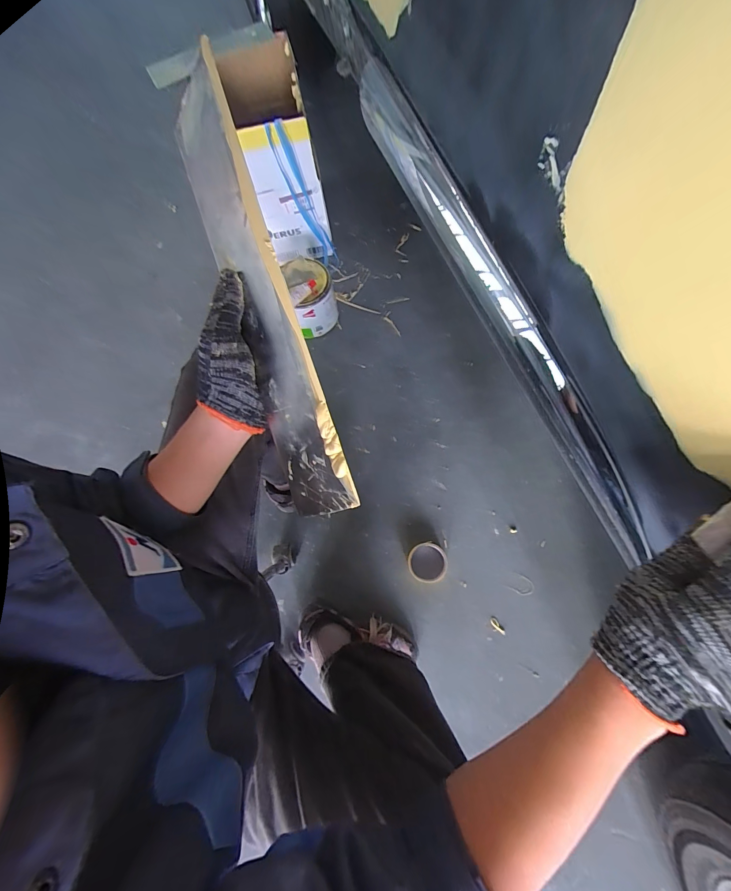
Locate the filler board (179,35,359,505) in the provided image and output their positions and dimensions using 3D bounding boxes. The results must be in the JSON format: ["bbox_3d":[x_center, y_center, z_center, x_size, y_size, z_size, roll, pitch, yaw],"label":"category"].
[{"bbox_3d":[-0.097,-0.140,0.298,0.010,0.089,0.402,-13,83,-42],"label":"filler board"}]

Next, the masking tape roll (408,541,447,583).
[{"bbox_3d":[0.141,0.267,0.785,0.086,0.025,0.090,-1,73,4],"label":"masking tape roll"}]

